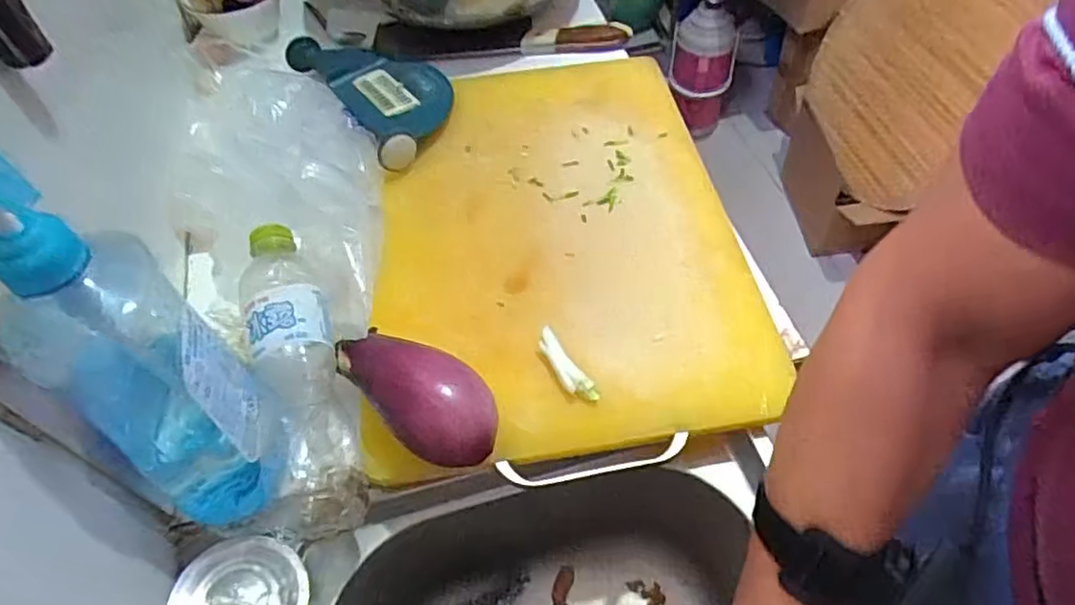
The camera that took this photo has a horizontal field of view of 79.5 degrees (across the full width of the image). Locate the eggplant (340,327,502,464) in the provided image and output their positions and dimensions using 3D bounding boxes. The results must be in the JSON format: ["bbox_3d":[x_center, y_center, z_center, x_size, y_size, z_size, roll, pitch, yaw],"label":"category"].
[{"bbox_3d":[-0.083,0.061,0.454,0.066,0.059,0.132,-39,63,-24],"label":"eggplant"}]

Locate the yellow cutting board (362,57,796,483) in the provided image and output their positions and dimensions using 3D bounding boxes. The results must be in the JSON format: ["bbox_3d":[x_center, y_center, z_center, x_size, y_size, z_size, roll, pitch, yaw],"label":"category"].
[{"bbox_3d":[0.015,-0.081,0.583,0.310,0.024,0.441,-6,55,-4],"label":"yellow cutting board"}]

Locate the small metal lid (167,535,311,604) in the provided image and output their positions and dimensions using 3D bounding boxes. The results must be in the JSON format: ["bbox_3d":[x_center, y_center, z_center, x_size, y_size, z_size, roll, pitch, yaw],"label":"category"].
[{"bbox_3d":[-0.195,0.193,0.426,0.083,0.017,0.073,-10,65,-40],"label":"small metal lid"}]

